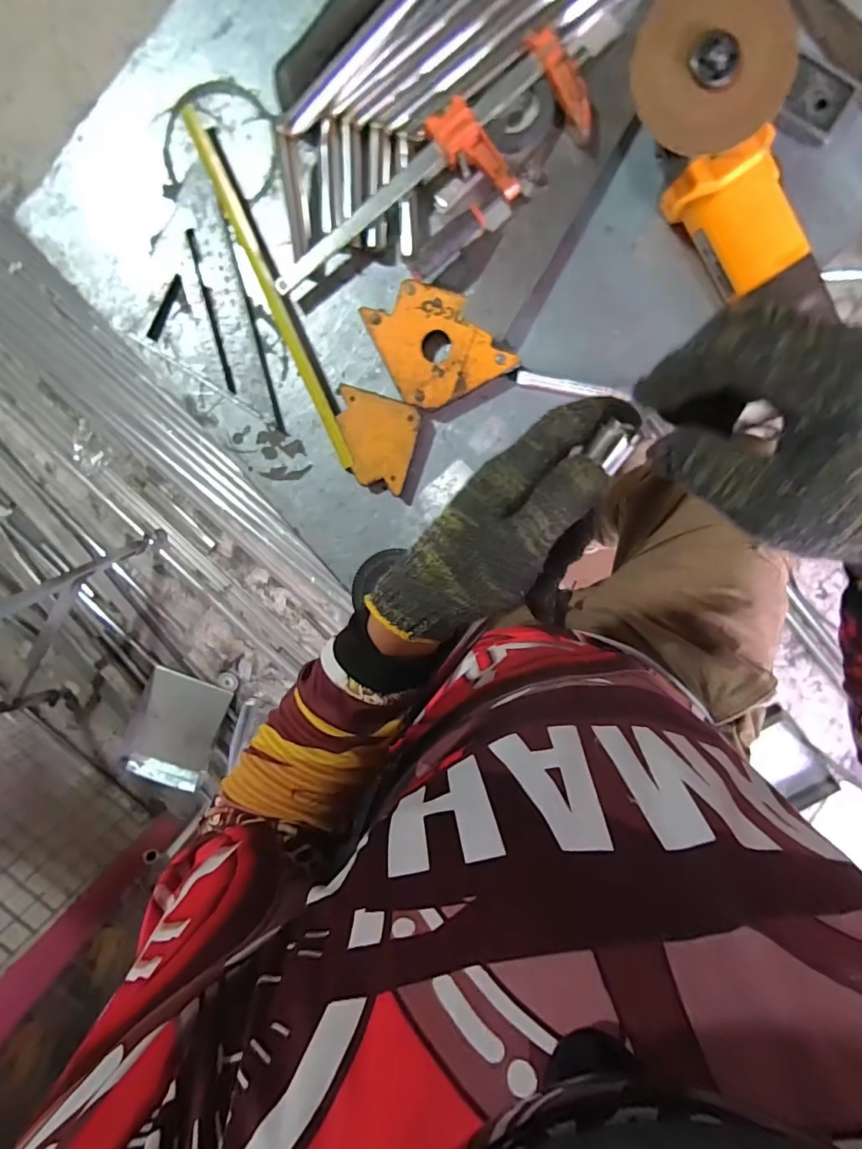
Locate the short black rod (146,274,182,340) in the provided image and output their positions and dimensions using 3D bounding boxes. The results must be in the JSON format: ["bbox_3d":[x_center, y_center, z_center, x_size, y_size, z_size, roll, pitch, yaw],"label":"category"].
[{"bbox_3d":[-0.264,-0.264,0.495,0.009,0.005,0.066,29,103,0],"label":"short black rod"}]

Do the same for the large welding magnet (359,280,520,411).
[{"bbox_3d":[0.006,-0.214,0.458,0.101,0.015,0.109,-27,97,11],"label":"large welding magnet"}]

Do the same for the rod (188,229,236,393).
[{"bbox_3d":[-0.214,-0.255,0.488,0.009,0.007,0.151,-11,99,8],"label":"rod"}]

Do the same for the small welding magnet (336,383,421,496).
[{"bbox_3d":[-0.054,-0.129,0.479,0.077,0.019,0.081,15,98,-3],"label":"small welding magnet"}]

